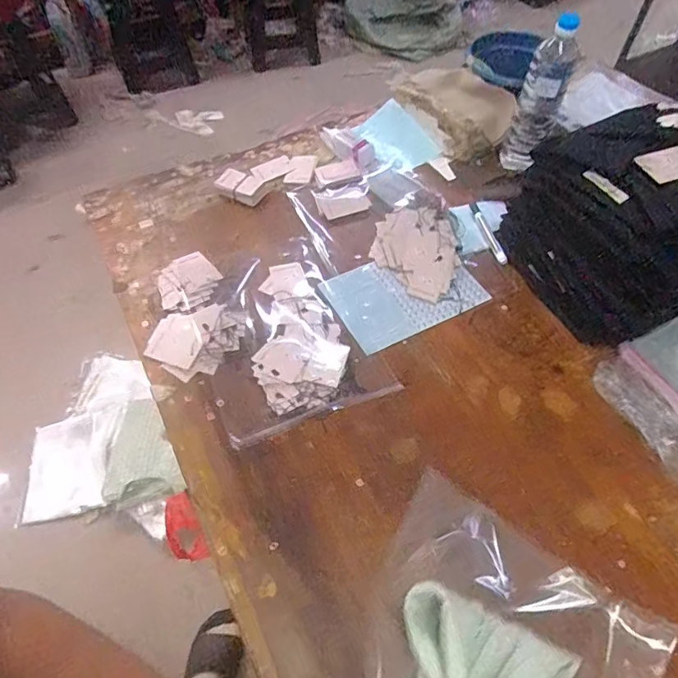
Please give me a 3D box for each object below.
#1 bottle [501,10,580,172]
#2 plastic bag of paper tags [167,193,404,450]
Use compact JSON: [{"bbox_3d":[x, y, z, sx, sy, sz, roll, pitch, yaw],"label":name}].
[{"bbox_3d":[0.349,-0.408,0.891,0.076,0.278,0.061,15,57,11],"label":"bottle"},{"bbox_3d":[-0.107,-0.059,0.807,0.241,0.030,0.441,-19,57,-11],"label":"plastic bag of paper tags"}]

